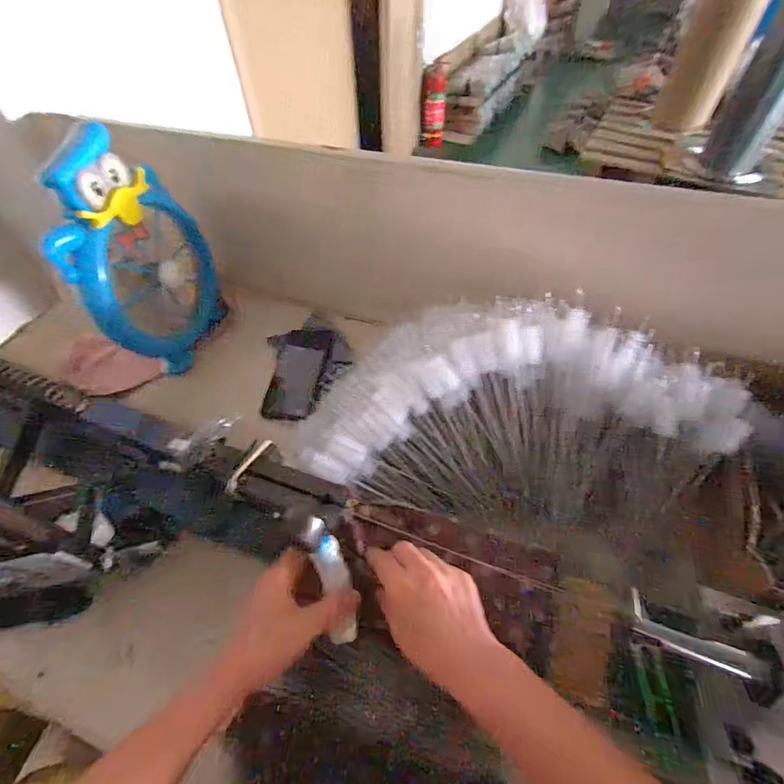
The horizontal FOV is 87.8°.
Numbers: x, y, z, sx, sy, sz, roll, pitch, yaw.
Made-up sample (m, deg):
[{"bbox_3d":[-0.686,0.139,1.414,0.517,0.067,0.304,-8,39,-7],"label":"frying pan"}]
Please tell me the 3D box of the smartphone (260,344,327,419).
[{"bbox_3d":[-0.148,-0.019,0.626,0.082,0.009,0.135,0,58,15],"label":"smartphone"}]

